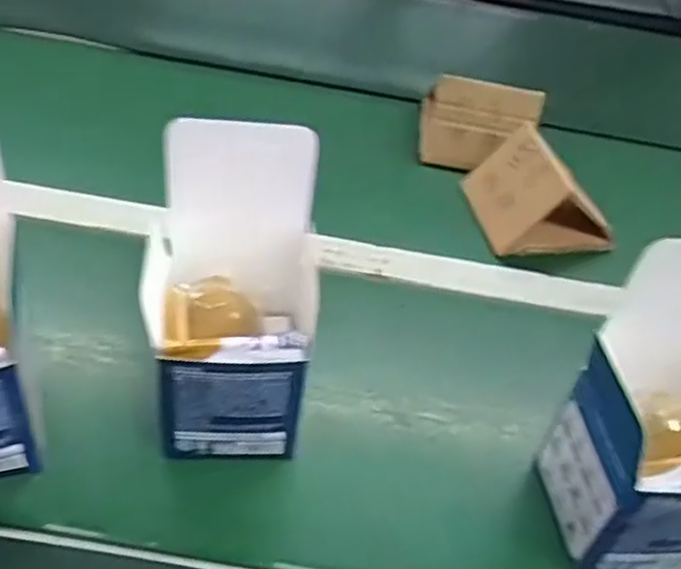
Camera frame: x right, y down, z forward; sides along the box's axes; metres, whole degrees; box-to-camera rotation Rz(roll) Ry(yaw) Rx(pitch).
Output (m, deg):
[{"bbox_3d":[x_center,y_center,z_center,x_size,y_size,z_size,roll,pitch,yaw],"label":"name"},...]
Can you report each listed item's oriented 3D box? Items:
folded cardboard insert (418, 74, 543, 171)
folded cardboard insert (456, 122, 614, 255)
[{"bbox_3d":[0.133,-0.152,0.700,0.108,0.083,0.032,11,11,-3],"label":"folded cardboard insert"},{"bbox_3d":[0.180,-0.086,0.649,0.107,0.076,0.111,-8,44,-15],"label":"folded cardboard insert"}]

